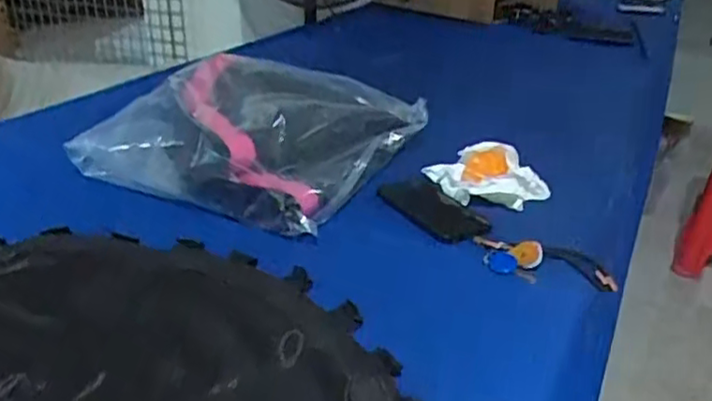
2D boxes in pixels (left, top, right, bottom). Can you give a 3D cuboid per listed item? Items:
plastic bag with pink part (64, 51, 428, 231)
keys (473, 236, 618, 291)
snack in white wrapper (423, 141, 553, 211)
[{"bbox_3d":[-0.138,-0.106,0.972,0.383,0.155,0.372,15,31,27],"label":"plastic bag with pink part"},{"bbox_3d":[0.223,0.067,0.741,0.161,0.038,0.086,12,26,-8],"label":"keys"},{"bbox_3d":[0.176,-0.041,0.890,0.168,0.066,0.099,7,28,14],"label":"snack in white wrapper"}]

